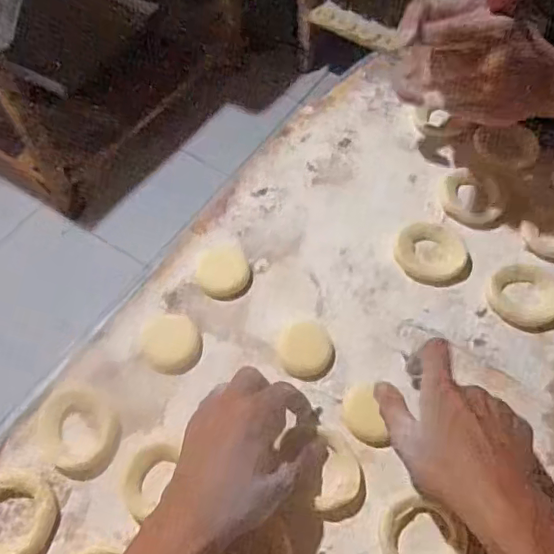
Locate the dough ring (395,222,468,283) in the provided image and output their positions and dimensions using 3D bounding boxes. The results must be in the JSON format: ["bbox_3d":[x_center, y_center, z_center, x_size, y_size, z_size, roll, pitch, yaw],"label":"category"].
[{"bbox_3d":[0.140,-0.023,0.513,0.063,0.010,0.057,30,65,16],"label":"dough ring"}]

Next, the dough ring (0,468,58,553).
[{"bbox_3d":[-0.189,0.171,0.401,0.058,0.011,0.068,-12,61,-7],"label":"dough ring"}]

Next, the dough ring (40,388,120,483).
[{"bbox_3d":[-0.151,0.116,0.429,0.069,0.009,0.057,33,66,17],"label":"dough ring"}]

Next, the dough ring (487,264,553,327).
[{"bbox_3d":[0.218,0.015,0.490,0.064,0.013,0.054,7,61,4],"label":"dough ring"}]

